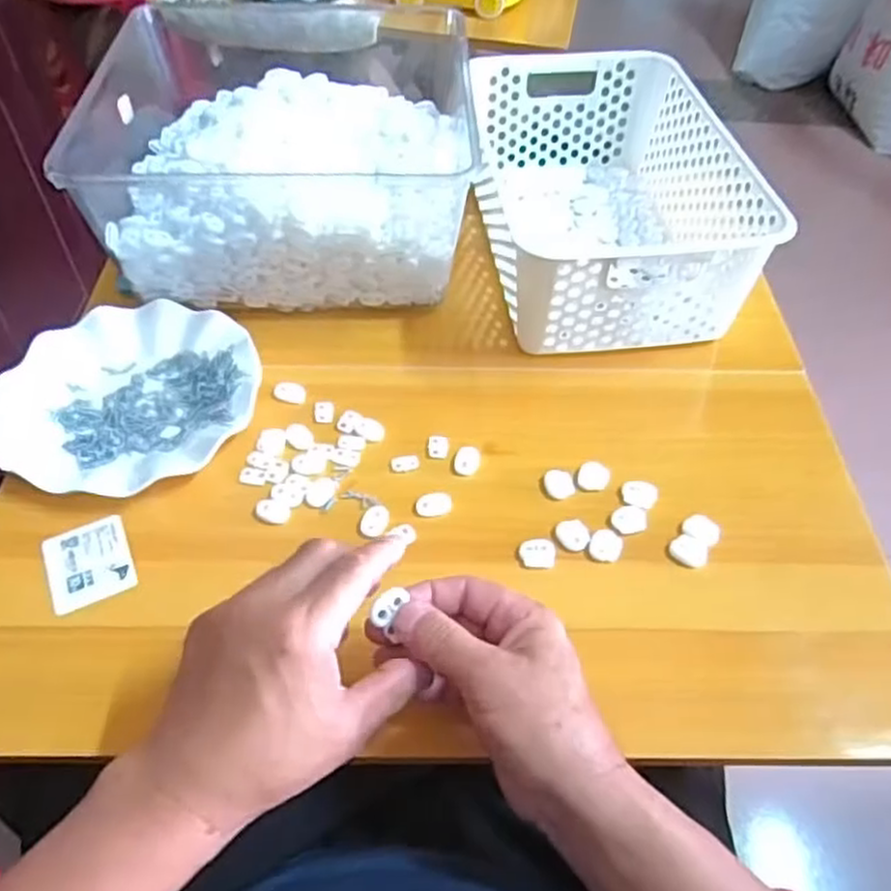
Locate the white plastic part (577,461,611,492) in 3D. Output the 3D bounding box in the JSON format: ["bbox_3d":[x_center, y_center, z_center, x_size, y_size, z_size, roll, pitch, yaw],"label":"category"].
[{"bbox_3d":[0.105,0.022,0.515,0.022,0.006,0.024,1,51,-1],"label":"white plastic part"}]

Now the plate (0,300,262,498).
[{"bbox_3d":[-0.234,-0.037,0.545,0.182,0.021,0.179,1,51,-1],"label":"plate"}]

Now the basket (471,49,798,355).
[{"bbox_3d":[0.133,-0.216,0.647,0.206,0.116,0.310,-4,51,-5],"label":"basket"}]

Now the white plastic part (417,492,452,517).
[{"bbox_3d":[-0.008,0.040,0.499,0.024,0.007,0.014,-3,51,-4],"label":"white plastic part"}]

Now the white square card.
[{"bbox_3d":[-0.230,0.076,0.473,0.050,0.004,0.060,-21,54,-18],"label":"white square card"}]

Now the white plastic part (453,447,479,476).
[{"bbox_3d":[0.015,0.011,0.522,0.018,0.005,0.022,4,51,1],"label":"white plastic part"}]

